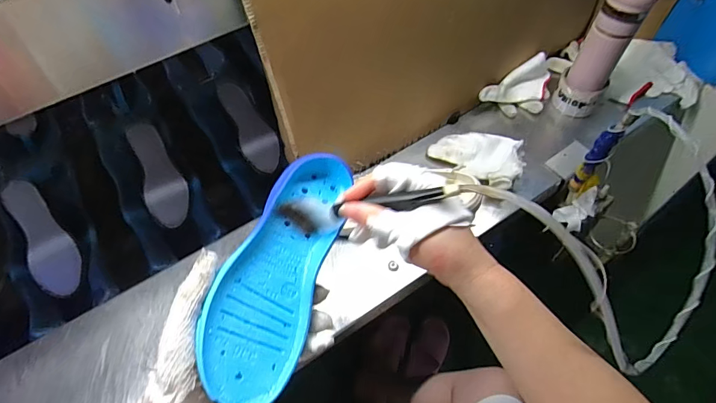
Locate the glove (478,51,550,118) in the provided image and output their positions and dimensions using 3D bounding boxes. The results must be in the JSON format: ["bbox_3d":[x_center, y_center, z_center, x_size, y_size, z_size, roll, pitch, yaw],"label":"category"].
[{"bbox_3d":[0.321,-0.209,0.795,0.167,0.070,0.081,-29,59,-18],"label":"glove"}]

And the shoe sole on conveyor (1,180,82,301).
[{"bbox_3d":[-0.522,0.060,0.680,0.069,0.015,0.202,-28,87,-17],"label":"shoe sole on conveyor"}]

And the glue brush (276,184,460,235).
[{"bbox_3d":[0.004,0.003,0.346,0.161,0.034,0.018,-9,50,29],"label":"glue brush"}]

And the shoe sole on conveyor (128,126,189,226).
[{"bbox_3d":[-0.367,-0.051,0.757,0.068,0.021,0.203,-16,73,-33],"label":"shoe sole on conveyor"}]

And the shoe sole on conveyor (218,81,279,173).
[{"bbox_3d":[-0.219,-0.157,0.824,0.066,0.032,0.224,-26,72,-16],"label":"shoe sole on conveyor"}]

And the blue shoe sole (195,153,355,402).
[{"bbox_3d":[-0.070,0.055,0.358,0.080,0.020,0.227,24,63,-16],"label":"blue shoe sole"}]

